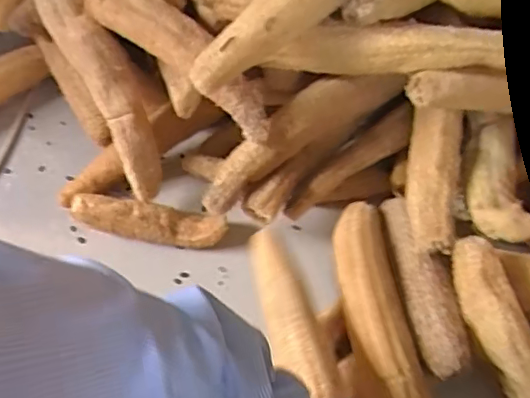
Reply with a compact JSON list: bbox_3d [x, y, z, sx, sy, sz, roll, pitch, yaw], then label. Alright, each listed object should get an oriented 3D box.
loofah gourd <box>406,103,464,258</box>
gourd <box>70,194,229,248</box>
[{"bbox_3d":[0.229,-0.030,0.752,0.071,0.050,0.202,5,74,4],"label":"loofah gourd"},{"bbox_3d":[-0.174,0.033,0.847,0.227,0.042,0.056,4,58,4],"label":"gourd"}]

